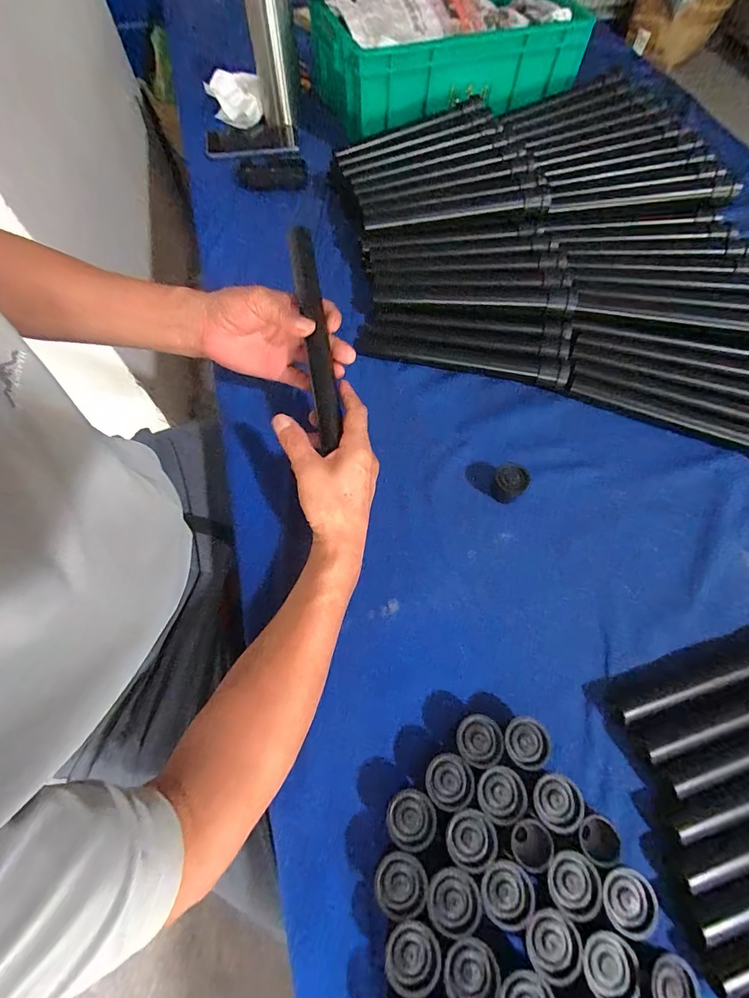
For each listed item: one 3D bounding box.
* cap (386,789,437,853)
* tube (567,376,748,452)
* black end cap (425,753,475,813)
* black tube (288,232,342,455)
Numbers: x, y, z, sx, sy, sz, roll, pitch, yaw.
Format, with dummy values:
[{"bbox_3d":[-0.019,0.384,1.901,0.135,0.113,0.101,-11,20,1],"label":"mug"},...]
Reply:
[{"bbox_3d":[0.026,0.235,0.309,0.035,0.028,0.034,0,64,0],"label":"cap"},{"bbox_3d":[0.346,-0.093,0.469,0.245,0.023,0.028,26,67,12],"label":"tube"},{"bbox_3d":[0.056,0.216,0.320,0.034,0.027,0.034,0,64,0],"label":"black end cap"},{"bbox_3d":[-0.056,-0.151,0.395,0.023,0.024,0.208,-9,89,-4],"label":"black tube"}]

